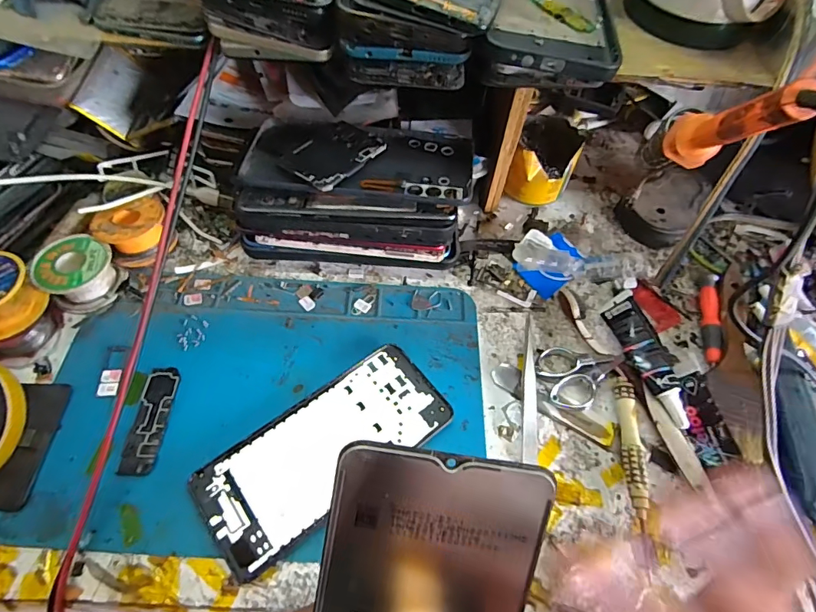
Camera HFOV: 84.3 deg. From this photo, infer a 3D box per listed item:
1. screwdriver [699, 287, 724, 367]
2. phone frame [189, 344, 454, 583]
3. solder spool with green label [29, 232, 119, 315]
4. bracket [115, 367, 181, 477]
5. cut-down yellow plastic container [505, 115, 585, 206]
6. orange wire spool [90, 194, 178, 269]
[{"bbox_3d":[0.244,0.014,0.364,0.009,0.015,0.076,16,58,6],"label":"screwdriver"},{"bbox_3d":[-0.053,0.092,0.297,0.162,0.007,0.072,-33,65,-22],"label":"phone frame"},{"bbox_3d":[-0.252,-0.025,0.345,0.052,0.033,0.050,2,58,-3],"label":"solder spool with green label"},{"bbox_3d":[-0.172,0.076,0.302,0.022,0.004,0.072,3,58,-2],"label":"bracket"},{"bbox_3d":[0.124,-0.130,0.417,0.053,0.055,0.068,17,58,7],"label":"cut-down yellow plastic container"},{"bbox_3d":[-0.218,-0.059,0.364,0.051,0.032,0.043,-27,63,-19],"label":"orange wire spool"}]

